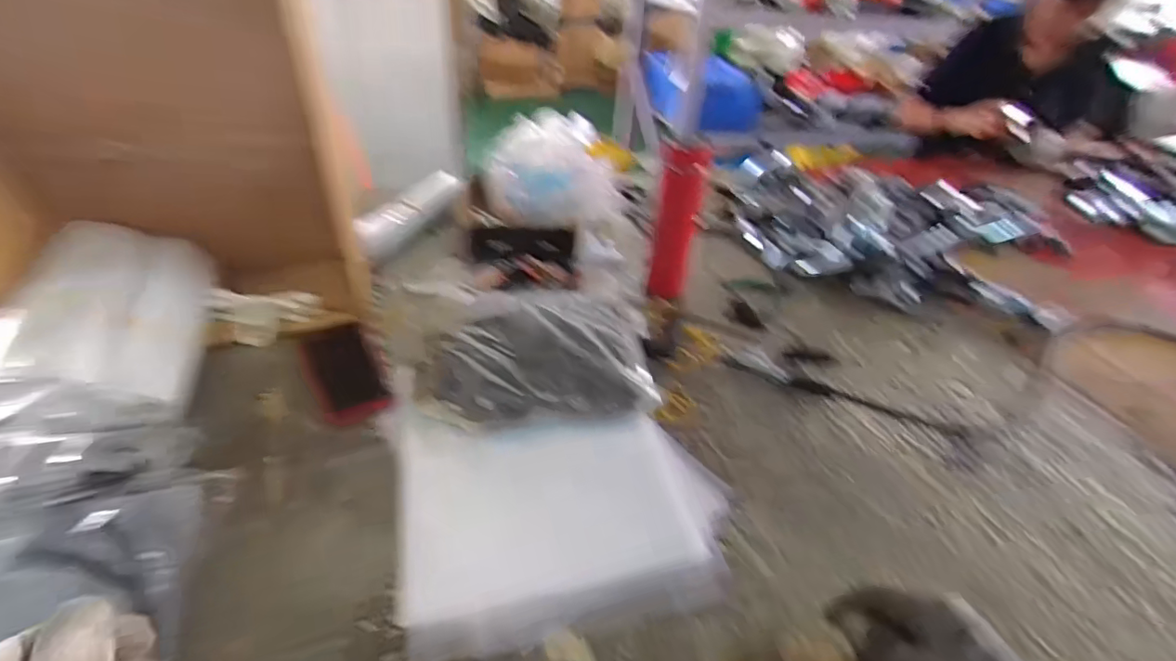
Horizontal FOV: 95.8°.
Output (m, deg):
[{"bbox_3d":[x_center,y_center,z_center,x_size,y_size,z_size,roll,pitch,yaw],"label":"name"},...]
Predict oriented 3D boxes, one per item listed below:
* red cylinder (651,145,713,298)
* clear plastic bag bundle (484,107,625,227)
[{"bbox_3d":[0.126,-0.157,0.765,0.060,0.219,0.055,12,37,9],"label":"red cylinder"},{"bbox_3d":[-0.051,-0.254,0.892,0.170,0.136,0.177,-25,47,-34],"label":"clear plastic bag bundle"}]

